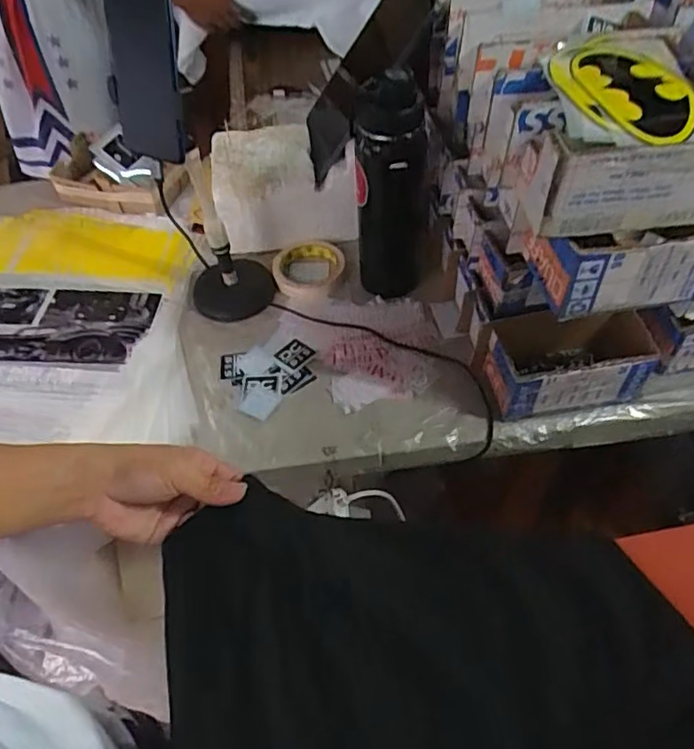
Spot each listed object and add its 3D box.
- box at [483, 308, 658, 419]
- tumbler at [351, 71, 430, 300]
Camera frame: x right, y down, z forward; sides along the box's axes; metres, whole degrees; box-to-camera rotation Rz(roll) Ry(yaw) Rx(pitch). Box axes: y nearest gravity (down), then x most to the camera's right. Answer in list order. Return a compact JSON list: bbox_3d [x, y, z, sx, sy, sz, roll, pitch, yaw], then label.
[{"bbox_3d":[0.247,-0.013,0.652,0.180,0.085,0.088,-9,52,-4],"label":"box"},{"bbox_3d":[0.053,-0.211,0.695,0.082,0.262,0.082,-1,52,2],"label":"tumbler"}]

